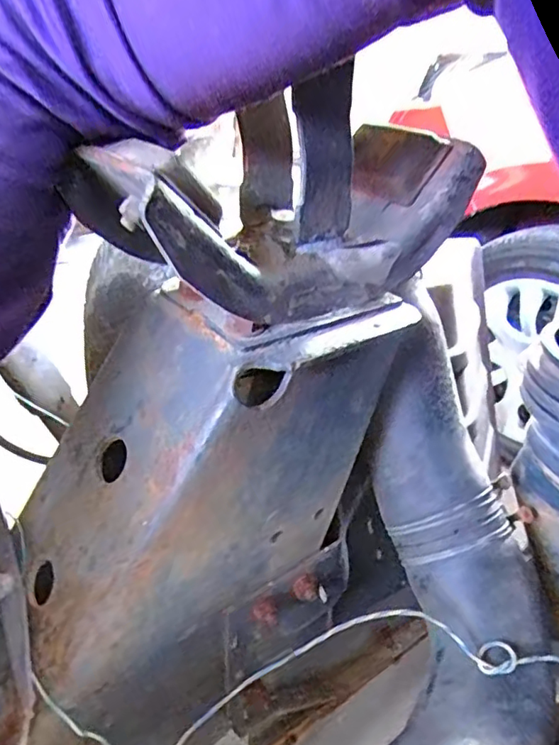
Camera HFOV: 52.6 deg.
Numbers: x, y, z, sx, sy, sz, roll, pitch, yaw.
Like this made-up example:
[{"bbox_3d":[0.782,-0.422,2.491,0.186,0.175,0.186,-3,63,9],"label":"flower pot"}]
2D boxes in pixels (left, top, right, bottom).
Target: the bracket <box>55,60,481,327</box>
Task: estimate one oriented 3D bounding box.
[{"bbox_3d":[0.003,-0.090,0.294,0.209,0.090,0.091,-19,37,-35],"label":"bracket"}]

